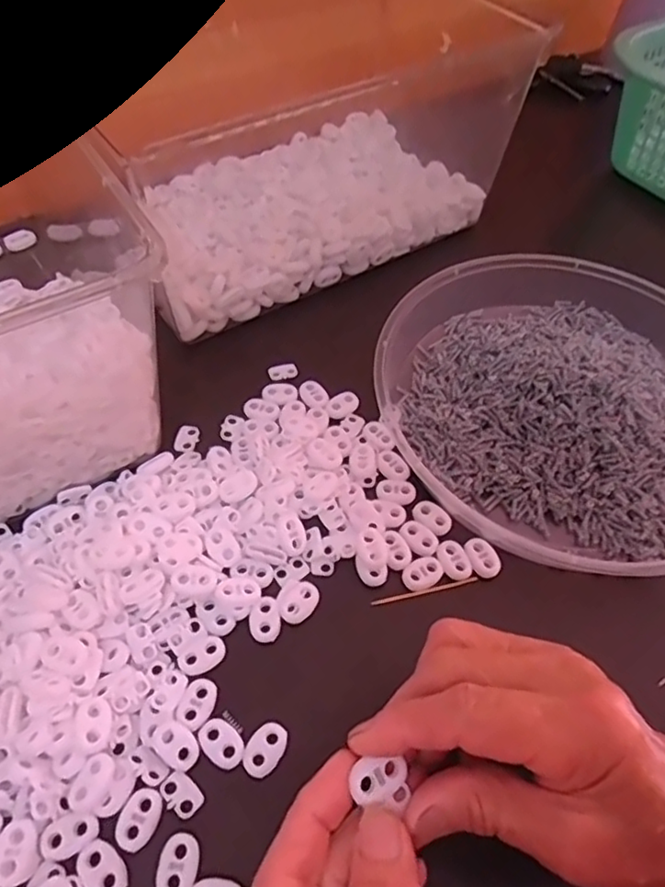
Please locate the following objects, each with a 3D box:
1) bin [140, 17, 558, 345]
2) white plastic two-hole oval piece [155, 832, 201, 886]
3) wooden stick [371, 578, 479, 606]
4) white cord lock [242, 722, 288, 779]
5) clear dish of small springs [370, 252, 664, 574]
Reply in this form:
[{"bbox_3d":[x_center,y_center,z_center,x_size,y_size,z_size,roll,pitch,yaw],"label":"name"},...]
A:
[{"bbox_3d":[-0.027,-0.228,0.454,0.281,0.110,0.192,-26,60,-20],"label":"bin"},{"bbox_3d":[-0.062,0.168,0.243,0.016,0.004,0.022,6,55,1],"label":"white plastic two-hole oval piece"},{"bbox_3d":[0.049,0.077,0.319,0.058,0.004,0.004,-10,57,-10],"label":"wooden stick"},{"bbox_3d":[-0.030,0.135,0.270,0.016,0.004,0.022,31,59,18],"label":"white cord lock"},{"bbox_3d":[0.145,-0.031,0.374,0.216,0.036,0.226,1,55,-2],"label":"clear dish of small springs"}]

